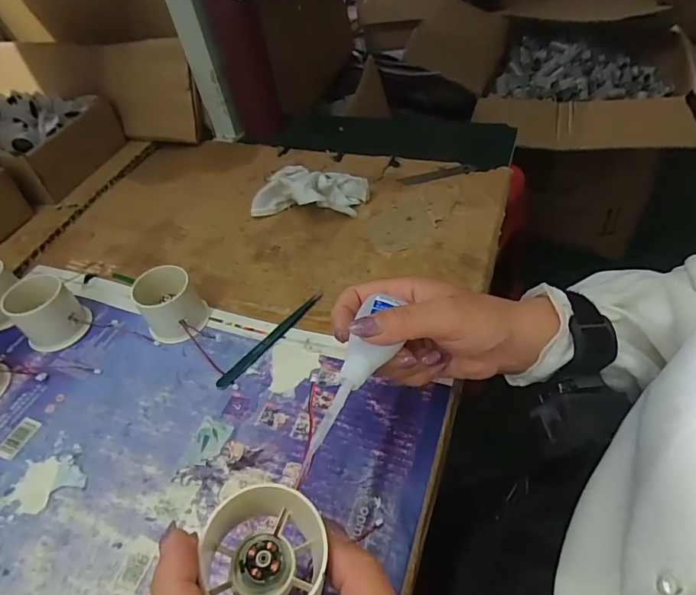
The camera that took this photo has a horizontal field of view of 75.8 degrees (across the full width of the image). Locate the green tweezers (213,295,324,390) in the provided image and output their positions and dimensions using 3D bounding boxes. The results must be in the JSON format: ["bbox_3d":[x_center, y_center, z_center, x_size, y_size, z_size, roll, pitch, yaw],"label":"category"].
[{"bbox_3d":[-0.069,0.036,0.406,0.013,0.005,0.126,29,57,29],"label":"green tweezers"}]

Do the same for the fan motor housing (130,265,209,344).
[{"bbox_3d":[-0.159,0.007,0.405,0.052,0.053,0.048,-3,48,4],"label":"fan motor housing"}]

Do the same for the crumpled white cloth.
[{"bbox_3d":[-0.043,-0.127,0.524,0.128,0.044,0.082,13,51,18],"label":"crumpled white cloth"}]

